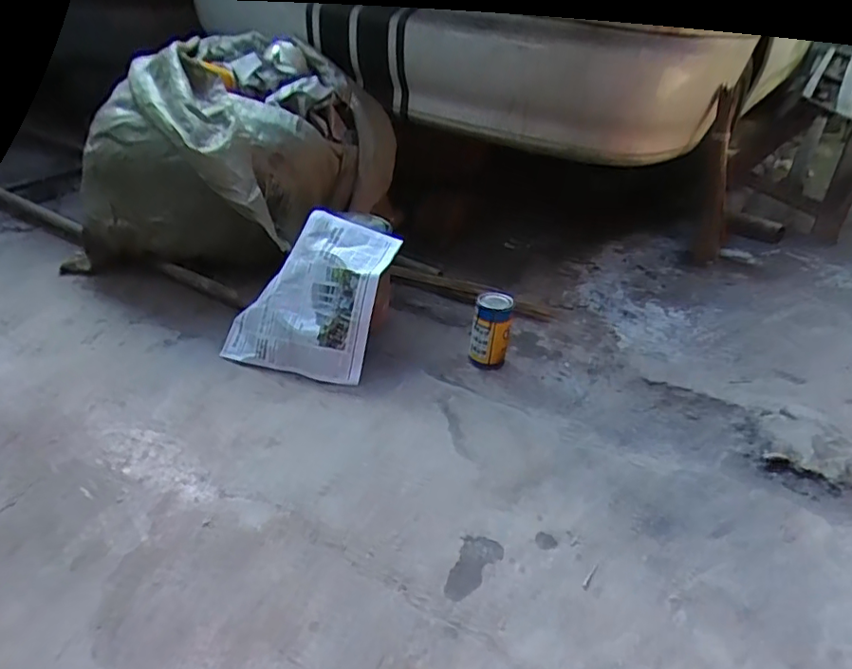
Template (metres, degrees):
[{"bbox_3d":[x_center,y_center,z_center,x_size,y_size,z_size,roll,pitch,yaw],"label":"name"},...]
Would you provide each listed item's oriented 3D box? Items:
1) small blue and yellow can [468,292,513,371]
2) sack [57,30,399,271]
[{"bbox_3d":[0.122,-0.006,1.099,0.069,0.142,0.060,7,33,2],"label":"small blue and yellow can"},{"bbox_3d":[-0.425,-0.369,1.274,0.581,0.402,0.450,13,33,15],"label":"sack"}]

